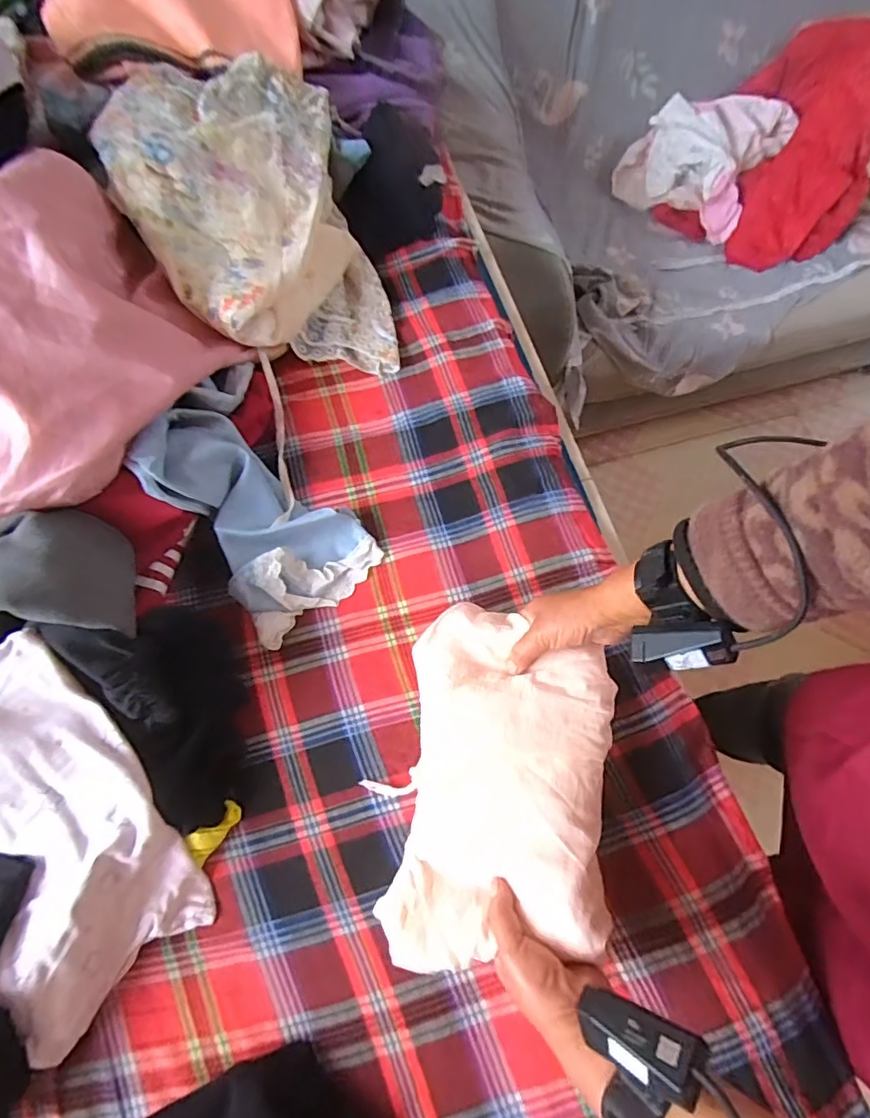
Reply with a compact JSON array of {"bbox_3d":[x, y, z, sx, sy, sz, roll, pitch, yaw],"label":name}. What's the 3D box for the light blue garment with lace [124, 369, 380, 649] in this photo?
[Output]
[{"bbox_3d":[-0.197,-0.066,0.602,0.165,0.086,0.281,-39,91,-13],"label":"light blue garment with lace"}]

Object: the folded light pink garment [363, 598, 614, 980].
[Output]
[{"bbox_3d":[0.060,0.201,0.487,0.182,0.050,0.290,4,72,19],"label":"folded light pink garment"}]

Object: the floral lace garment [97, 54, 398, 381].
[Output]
[{"bbox_3d":[-0.231,-0.436,0.681,0.265,0.145,0.425,-16,70,-6],"label":"floral lace garment"}]

